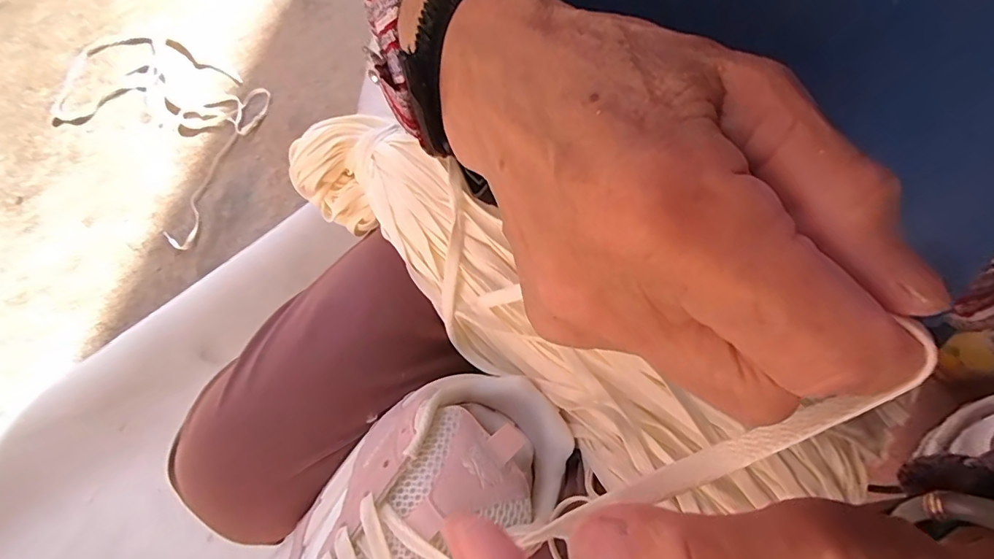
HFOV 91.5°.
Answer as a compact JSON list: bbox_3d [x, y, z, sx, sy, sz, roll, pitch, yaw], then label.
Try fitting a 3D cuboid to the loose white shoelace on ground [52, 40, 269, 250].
[{"bbox_3d":[-0.655,-0.328,0.943,0.591,0.019,0.286,38,76,21],"label":"loose white shoelace on ground"}]

